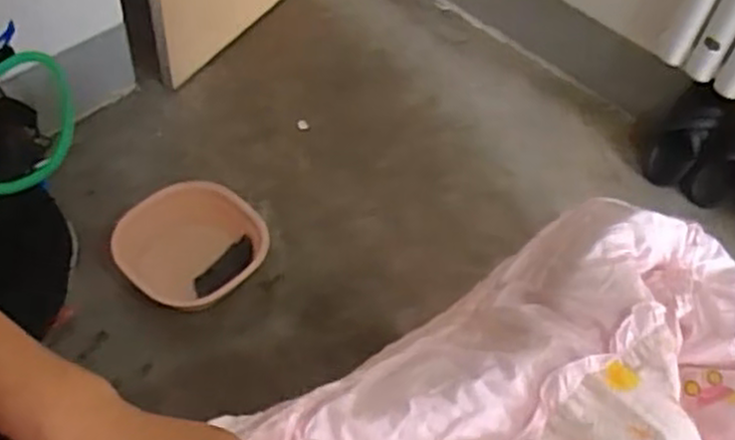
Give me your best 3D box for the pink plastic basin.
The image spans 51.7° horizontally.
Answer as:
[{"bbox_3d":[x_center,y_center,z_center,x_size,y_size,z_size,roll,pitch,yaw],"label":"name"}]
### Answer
[{"bbox_3d":[-0.363,0.046,1.528,0.274,0.091,0.269,35,57,19],"label":"pink plastic basin"}]

